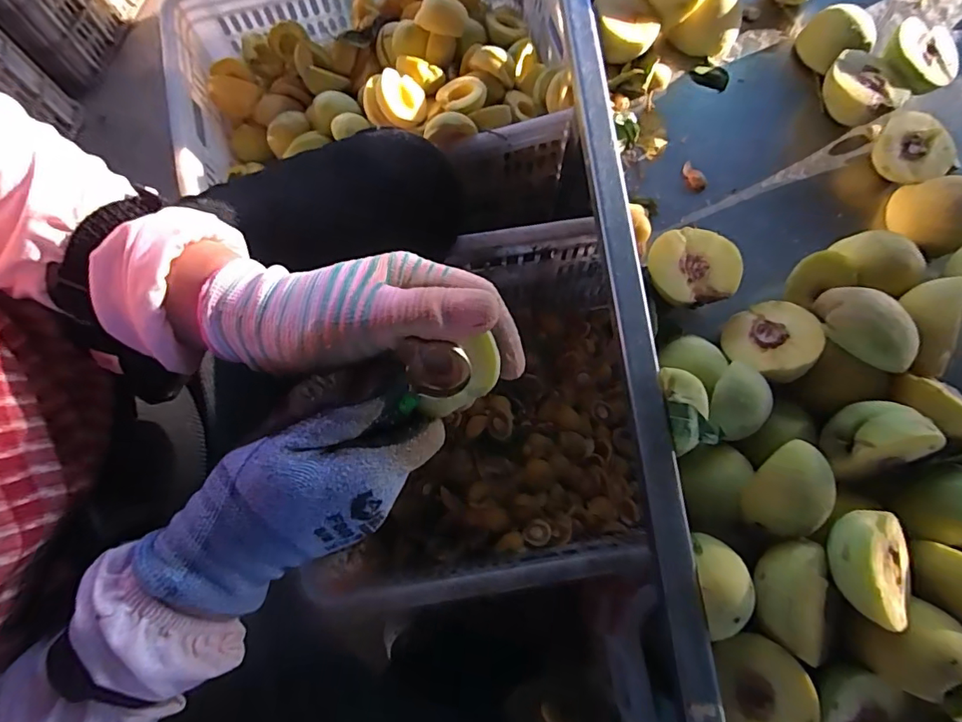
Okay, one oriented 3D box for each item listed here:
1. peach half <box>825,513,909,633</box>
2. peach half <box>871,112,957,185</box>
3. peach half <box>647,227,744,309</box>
[{"bbox_3d":[0.232,0.118,0.296,0.056,0.025,0.055,-25,90,-35],"label":"peach half"},{"bbox_3d":[0.356,-0.172,0.415,0.059,0.031,0.052,39,80,11],"label":"peach half"},{"bbox_3d":[0.159,-0.068,0.385,0.063,0.040,0.060,-1,75,2],"label":"peach half"}]

